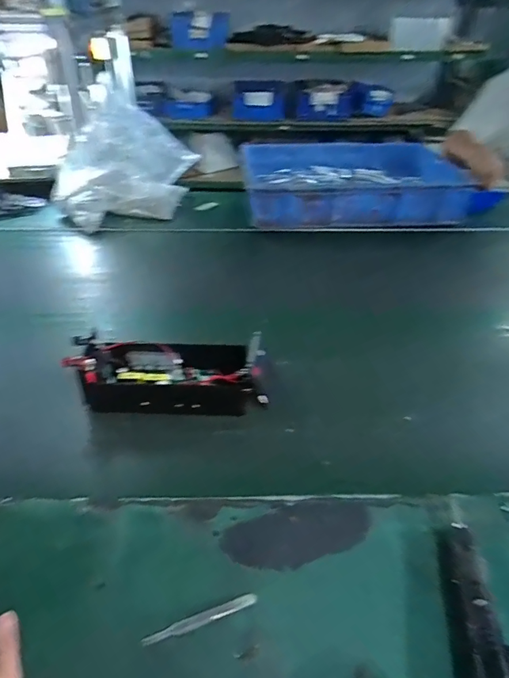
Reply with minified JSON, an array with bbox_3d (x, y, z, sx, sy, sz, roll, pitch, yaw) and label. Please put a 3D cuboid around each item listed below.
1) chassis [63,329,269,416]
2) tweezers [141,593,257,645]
[{"bbox_3d":[-0.131,0.050,0.707,0.288,0.092,0.130,-3,39,-5],"label":"chassis"},{"bbox_3d":[-0.056,0.297,0.460,0.120,0.008,0.014,-13,40,-16],"label":"tweezers"}]

